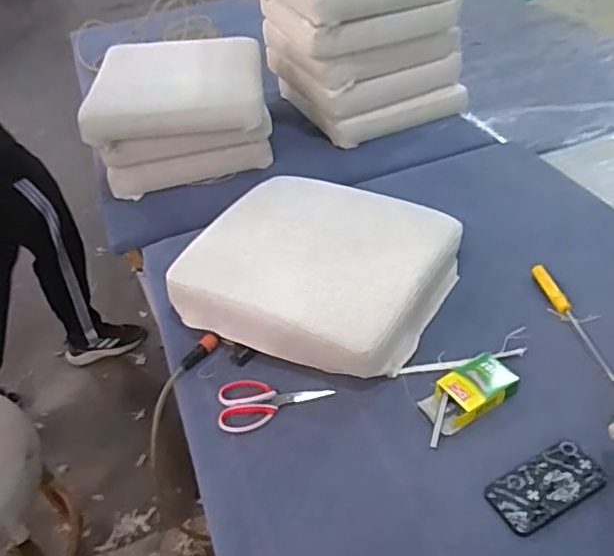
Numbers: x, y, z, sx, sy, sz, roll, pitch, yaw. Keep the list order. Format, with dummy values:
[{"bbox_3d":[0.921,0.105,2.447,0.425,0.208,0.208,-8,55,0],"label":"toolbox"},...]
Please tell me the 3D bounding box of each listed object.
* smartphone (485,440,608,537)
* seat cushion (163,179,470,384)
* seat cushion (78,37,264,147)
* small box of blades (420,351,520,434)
[{"bbox_3d":[0.339,0.292,0.843,0.169,0.007,0.082,-23,43,-20],"label":"smartphone"},{"bbox_3d":[0.011,-0.014,1.135,0.454,0.113,0.414,15,44,23],"label":"seat cushion"},{"bbox_3d":[-0.331,-0.513,1.558,0.438,0.113,0.457,-7,40,-1],"label":"seat cushion"},{"bbox_3d":[0.260,0.178,0.956,0.161,0.031,0.085,-26,44,-22],"label":"small box of blades"}]

